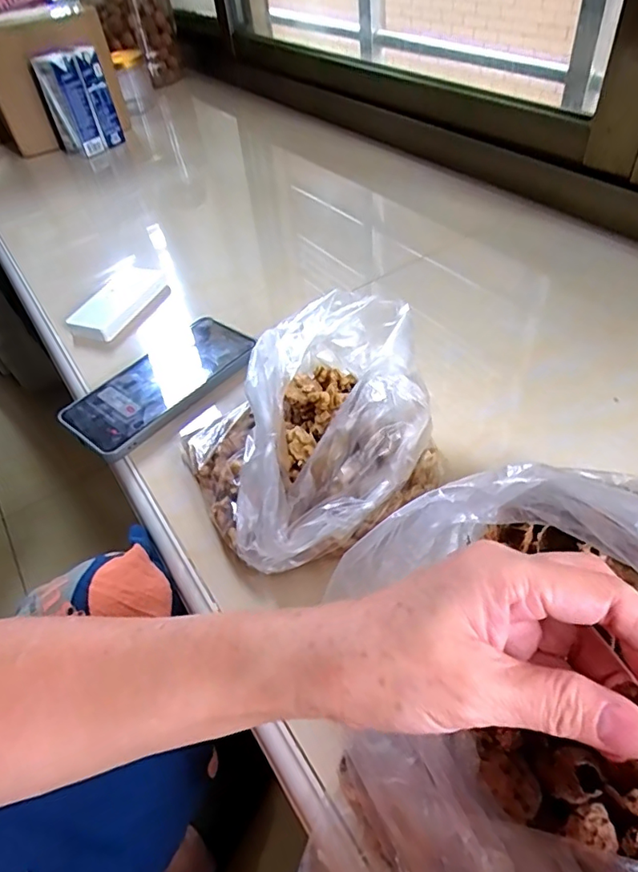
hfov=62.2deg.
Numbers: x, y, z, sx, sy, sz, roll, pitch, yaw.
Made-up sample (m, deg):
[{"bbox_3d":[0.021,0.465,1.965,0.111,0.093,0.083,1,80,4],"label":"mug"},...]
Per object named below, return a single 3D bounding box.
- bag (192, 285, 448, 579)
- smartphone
[{"bbox_3d":[0.004,-0.001,0.341,0.165,0.095,0.154,-22,49,-16],"label":"bag"},{"bbox_3d":[-0.128,-0.045,0.437,0.073,0.009,0.157,36,61,25],"label":"smartphone"}]

